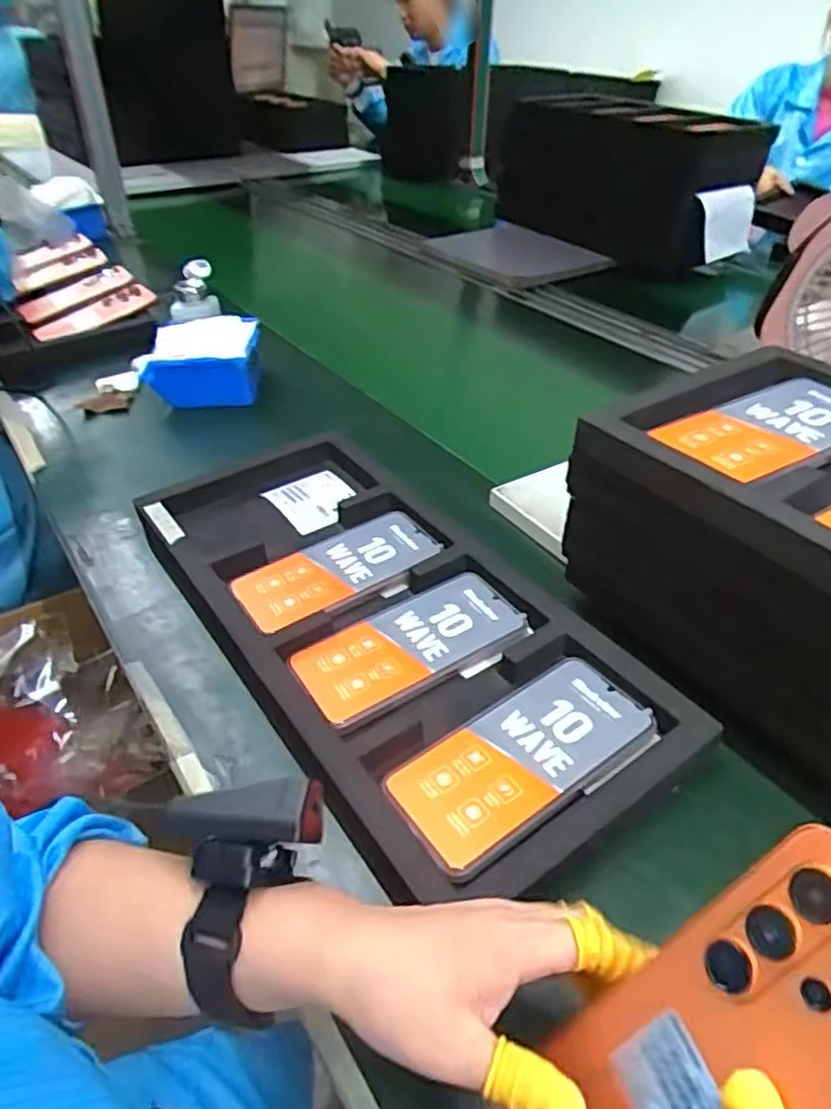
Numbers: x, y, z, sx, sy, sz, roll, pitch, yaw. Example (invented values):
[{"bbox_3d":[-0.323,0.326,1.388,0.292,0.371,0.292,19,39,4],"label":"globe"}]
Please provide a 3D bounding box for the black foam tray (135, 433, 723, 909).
[{"bbox_3d":[-0.033,0.045,0.550,0.224,0.032,0.477,-23,45,-26],"label":"black foam tray"}]

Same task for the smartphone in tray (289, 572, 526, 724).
[{"bbox_3d":[-0.005,0.064,0.525,0.169,0.008,0.075,-22,44,-25],"label":"smartphone in tray"}]

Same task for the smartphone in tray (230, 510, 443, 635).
[{"bbox_3d":[-0.066,0.008,0.591,0.171,0.008,0.080,-24,45,-27],"label":"smartphone in tray"}]

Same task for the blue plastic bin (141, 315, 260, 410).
[{"bbox_3d":[-0.260,-0.244,0.886,0.130,0.072,0.120,1,39,1],"label":"blue plastic bin"}]

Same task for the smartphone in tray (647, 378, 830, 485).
[{"bbox_3d":[0.237,-0.086,0.466,0.156,0.007,0.077,-18,43,-21],"label":"smartphone in tray"}]

